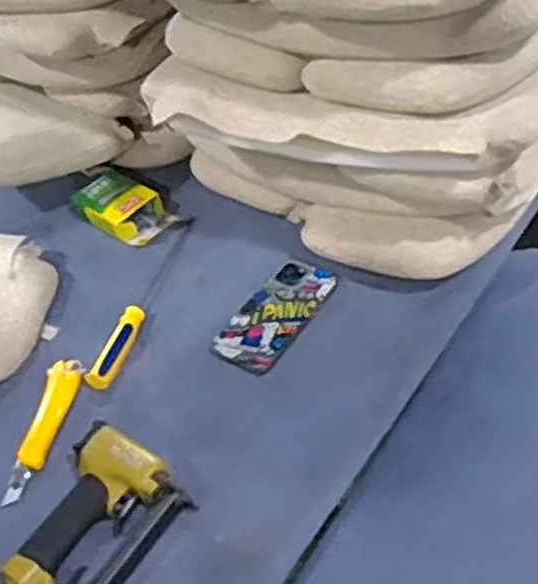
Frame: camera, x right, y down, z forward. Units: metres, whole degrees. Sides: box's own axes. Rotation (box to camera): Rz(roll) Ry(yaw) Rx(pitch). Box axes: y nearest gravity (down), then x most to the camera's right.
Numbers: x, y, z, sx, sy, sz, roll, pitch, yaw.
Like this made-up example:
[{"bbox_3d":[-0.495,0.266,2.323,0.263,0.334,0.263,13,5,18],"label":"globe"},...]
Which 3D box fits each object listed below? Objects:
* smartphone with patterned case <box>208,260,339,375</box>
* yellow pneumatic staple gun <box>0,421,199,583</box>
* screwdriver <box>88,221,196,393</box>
[{"bbox_3d":[0.007,0.025,0.914,0.081,0.015,0.162,23,56,31],"label":"smartphone with patterned case"},{"bbox_3d":[-0.182,0.239,0.750,0.134,0.050,0.210,20,55,28],"label":"yellow pneumatic staple gun"},{"bbox_3d":[-0.153,0.002,0.968,0.029,0.023,0.296,4,48,18],"label":"screwdriver"}]

